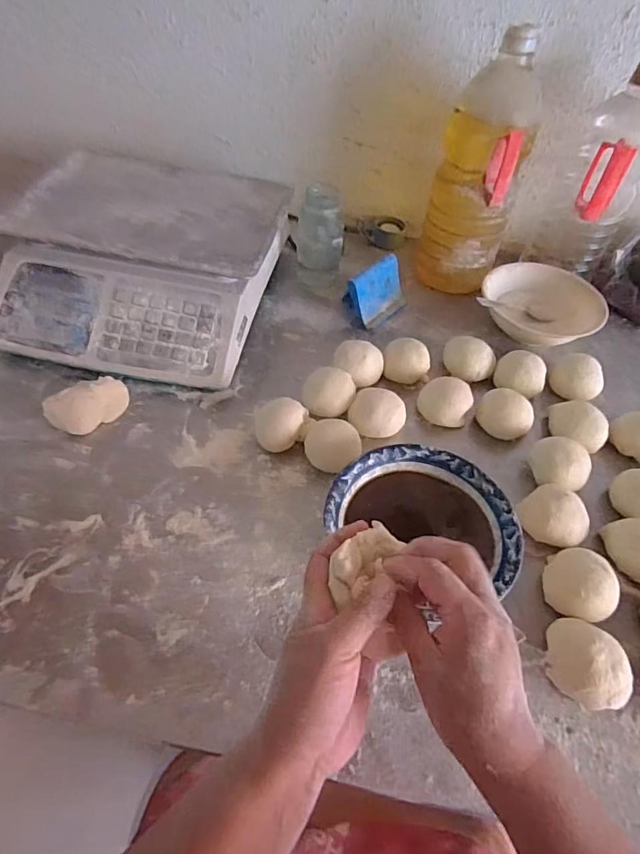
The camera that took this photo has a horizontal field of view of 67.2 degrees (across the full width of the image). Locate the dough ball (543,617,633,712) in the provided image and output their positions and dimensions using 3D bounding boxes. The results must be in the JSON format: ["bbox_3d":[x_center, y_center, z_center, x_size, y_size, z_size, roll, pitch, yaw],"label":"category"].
[{"bbox_3d":[0.225,0.195,0.399,0.057,0.043,0.066,13,51,5],"label":"dough ball"}]

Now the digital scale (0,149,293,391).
[{"bbox_3d":[-0.240,-0.228,0.658,0.342,0.100,0.346,11,51,4],"label":"digital scale"}]

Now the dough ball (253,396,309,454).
[{"bbox_3d":[-0.049,-0.006,0.544,0.059,0.035,0.053,29,55,17],"label":"dough ball"}]

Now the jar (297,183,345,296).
[{"bbox_3d":[-0.001,-0.271,0.715,0.073,0.137,0.059,4,51,-1],"label":"jar"}]

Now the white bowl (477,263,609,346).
[{"bbox_3d":[0.318,-0.186,0.708,0.162,0.047,0.162,2,51,-3],"label":"white bowl"}]

